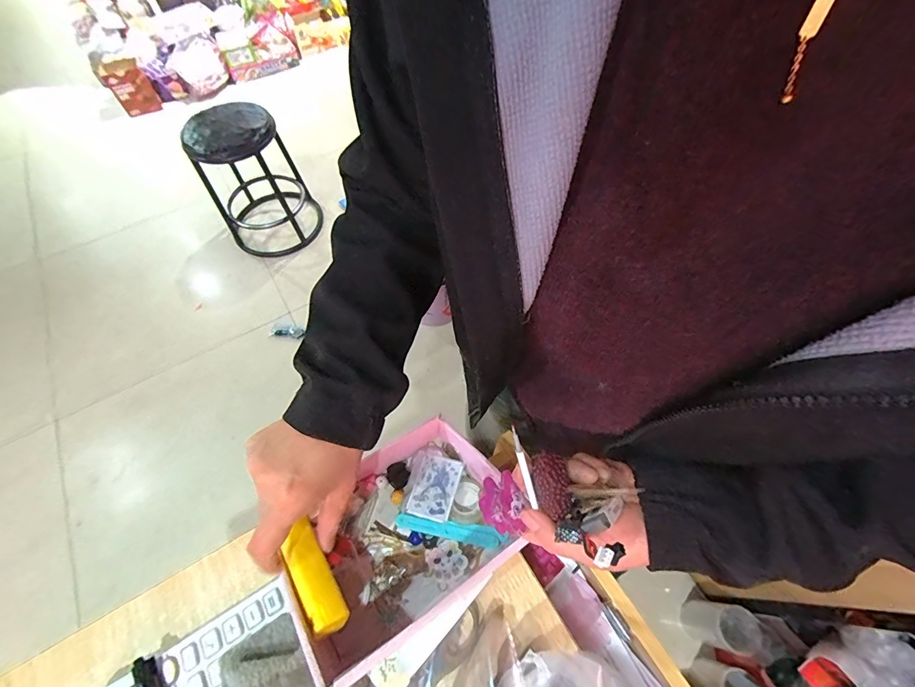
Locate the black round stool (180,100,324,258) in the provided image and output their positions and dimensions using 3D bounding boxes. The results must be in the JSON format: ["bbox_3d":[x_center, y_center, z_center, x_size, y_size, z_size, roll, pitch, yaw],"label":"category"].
[{"bbox_3d":[-0.784,-0.641,1.546,0.359,0.492,0.376,0,60,0],"label":"black round stool"}]

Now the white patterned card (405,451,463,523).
[{"bbox_3d":[-0.023,0.140,0.398,0.043,0.009,0.061,16,62,10],"label":"white patterned card"}]

